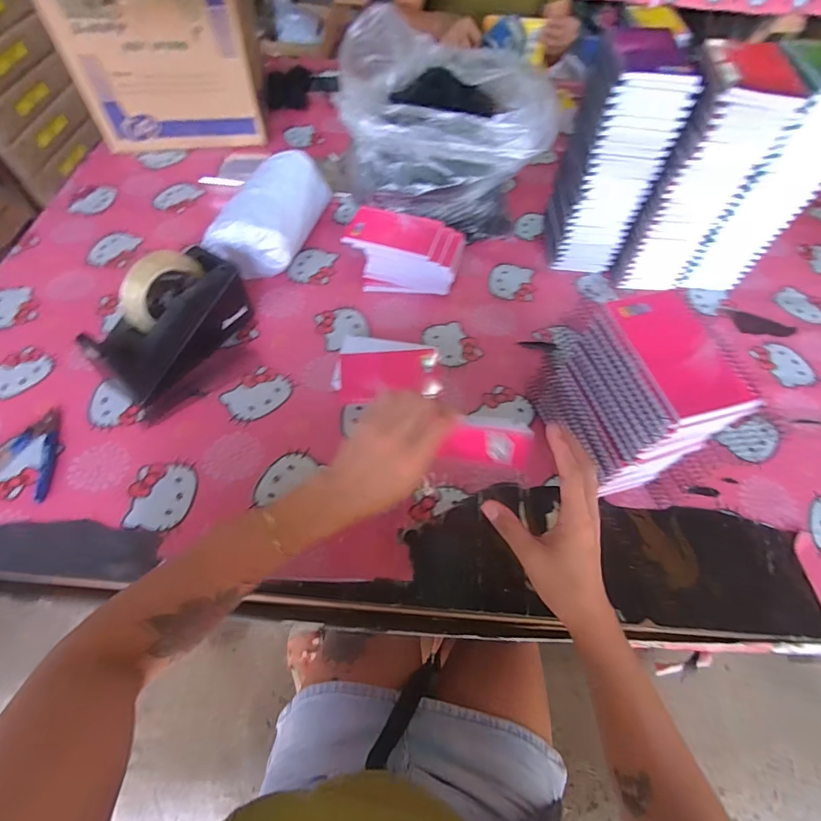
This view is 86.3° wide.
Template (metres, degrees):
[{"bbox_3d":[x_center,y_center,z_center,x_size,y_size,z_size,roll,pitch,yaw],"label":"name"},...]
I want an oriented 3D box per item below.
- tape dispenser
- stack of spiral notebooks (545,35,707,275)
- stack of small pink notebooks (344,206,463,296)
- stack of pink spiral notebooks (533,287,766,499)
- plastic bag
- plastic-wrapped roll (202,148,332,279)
[{"bbox_3d":[-0.291,-0.113,0.542,0.085,0.124,0.198,24,60,11],"label":"tape dispenser"},{"bbox_3d":[0.273,-0.334,0.611,0.109,0.269,0.125,8,58,2],"label":"stack of spiral notebooks"},{"bbox_3d":[-0.011,-0.236,0.660,0.168,0.069,0.098,12,58,4],"label":"stack of small pink notebooks"},{"bbox_3d":[0.225,-0.012,0.468,0.091,0.191,0.151,-12,60,-10],"label":"stack of pink spiral notebooks"},{"bbox_3d":[0.034,-0.430,0.684,0.264,0.202,0.248,-10,59,-9],"label":"plastic bag"},{"bbox_3d":[-0.210,-0.298,0.667,0.119,0.096,0.190,15,59,6],"label":"plastic-wrapped roll"}]

